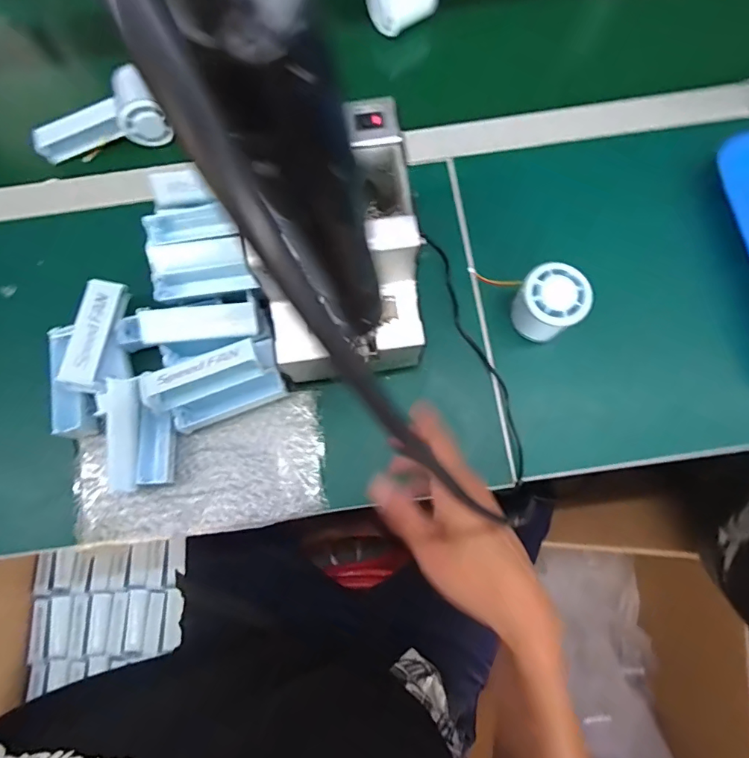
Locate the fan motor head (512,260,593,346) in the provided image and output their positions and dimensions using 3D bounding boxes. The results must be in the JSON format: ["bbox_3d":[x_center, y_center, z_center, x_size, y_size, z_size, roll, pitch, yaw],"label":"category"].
[{"bbox_3d":[0.162,-0.069,0.441,0.059,0.064,0.055,42,81,7],"label":"fan motor head"}]

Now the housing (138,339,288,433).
[{"bbox_3d":[-0.143,0.007,0.428,0.109,0.055,0.050,-21,79,-5],"label":"housing"}]

